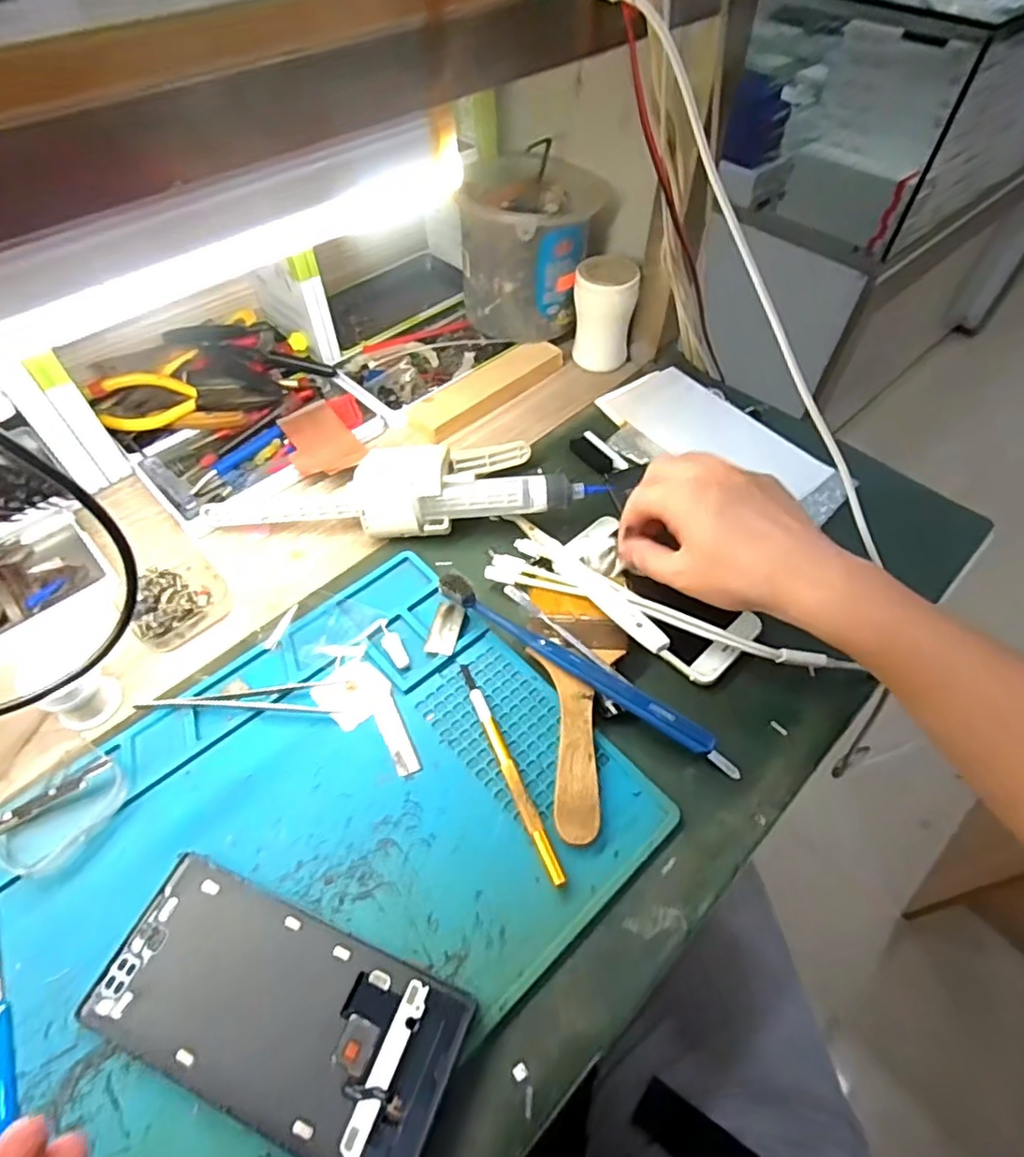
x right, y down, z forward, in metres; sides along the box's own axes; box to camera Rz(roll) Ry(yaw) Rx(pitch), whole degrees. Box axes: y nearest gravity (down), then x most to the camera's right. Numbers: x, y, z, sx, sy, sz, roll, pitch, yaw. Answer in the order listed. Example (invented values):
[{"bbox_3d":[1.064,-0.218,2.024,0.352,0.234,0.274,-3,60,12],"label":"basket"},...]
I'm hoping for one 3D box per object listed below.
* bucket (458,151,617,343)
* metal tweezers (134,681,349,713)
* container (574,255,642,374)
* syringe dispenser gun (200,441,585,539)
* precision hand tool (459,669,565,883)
[{"bbox_3d":[0.019,-0.291,0.569,0.112,0.120,0.114,-1,58,2],"label":"bucket"},{"bbox_3d":[-0.163,0.074,0.379,0.119,0.006,0.019,-3,54,-2],"label":"metal tweezers"},{"bbox_3d":[0.081,-0.232,0.556,0.052,0.080,0.049,0,53,0],"label":"container"},{"bbox_3d":[-0.085,-0.073,0.454,0.271,0.051,0.082,-3,54,-2],"label":"syringe dispenser gun"},{"bbox_3d":[-0.003,0.104,0.352,0.008,0.011,0.134,-20,56,-14],"label":"precision hand tool"}]

